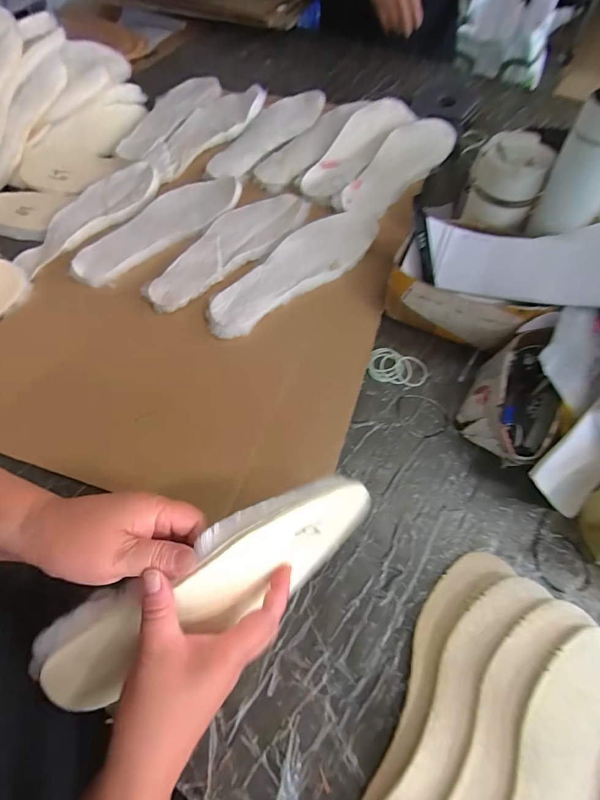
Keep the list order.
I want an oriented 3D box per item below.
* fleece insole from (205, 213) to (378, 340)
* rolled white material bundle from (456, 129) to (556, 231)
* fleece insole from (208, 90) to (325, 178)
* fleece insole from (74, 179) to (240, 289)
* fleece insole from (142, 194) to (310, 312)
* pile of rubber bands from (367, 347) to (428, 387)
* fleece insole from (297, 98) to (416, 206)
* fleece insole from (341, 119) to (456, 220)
[{"bbox_3d":[-0.010,-0.189,0.555,0.292,0.015,0.096,-38,67,-14],"label":"fleece insole"},{"bbox_3d":[0.263,-0.280,0.493,0.083,0.080,0.079,21,65,14],"label":"rolled white material bundle"},{"bbox_3d":[-0.069,-0.486,0.698,0.100,0.023,0.271,36,71,19],"label":"fleece insole"},{"bbox_3d":[-0.225,-0.274,0.595,0.278,0.016,0.108,-38,67,-14],"label":"fleece insole"},{"bbox_3d":[-0.104,-0.233,0.569,0.094,0.010,0.289,37,71,20],"label":"fleece insole"},{"bbox_3d":[0.128,-0.042,0.504,0.077,0.007,0.049,16,64,11],"label":"pile of rubber bands"},{"bbox_3d":[0.095,-0.434,0.658,0.083,0.016,0.274,33,73,16],"label":"fleece insole"},{"bbox_3d":[0.168,-0.397,0.644,0.095,0.019,0.283,38,74,12],"label":"fleece insole"}]

